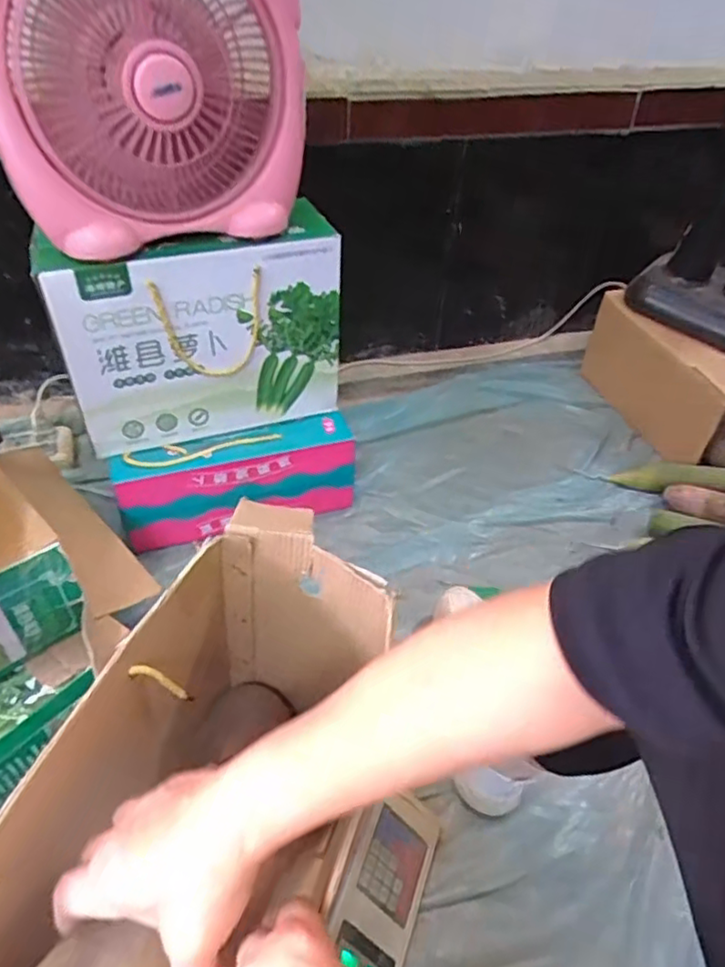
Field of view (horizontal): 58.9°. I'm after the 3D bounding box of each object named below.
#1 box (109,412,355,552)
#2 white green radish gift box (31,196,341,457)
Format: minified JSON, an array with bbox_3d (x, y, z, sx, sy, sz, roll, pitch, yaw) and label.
[{"bbox_3d":[-0.177,0.000,0.933,0.331,0.132,0.078,-13,47,-19],"label":"box"},{"bbox_3d":[-0.202,-0.194,0.844,0.354,0.248,0.100,-17,47,-21],"label":"white green radish gift box"}]

